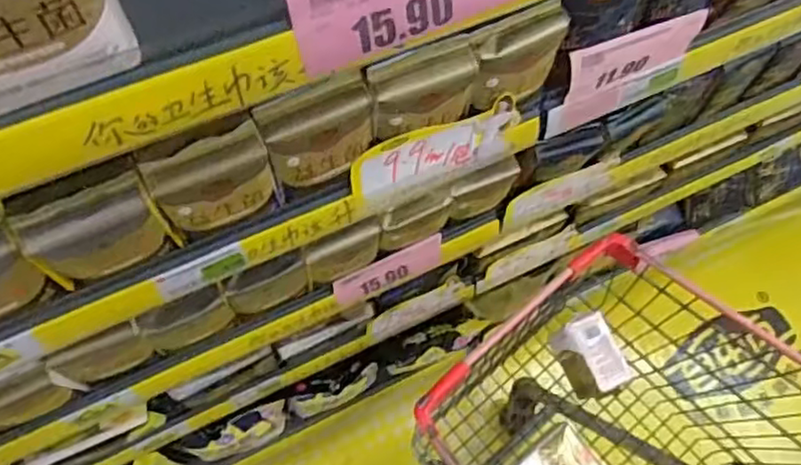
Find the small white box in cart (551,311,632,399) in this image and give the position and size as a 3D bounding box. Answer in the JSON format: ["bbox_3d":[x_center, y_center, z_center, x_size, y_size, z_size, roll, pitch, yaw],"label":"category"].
[{"bbox_3d":[0.274,0.183,0.983,0.057,0.118,0.106,-23,69,-12],"label":"small white box in cart"}]

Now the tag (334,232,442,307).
[{"bbox_3d":[-0.013,0.053,0.860,0.148,0.086,0.007,-25,60,-13],"label":"tag"}]

